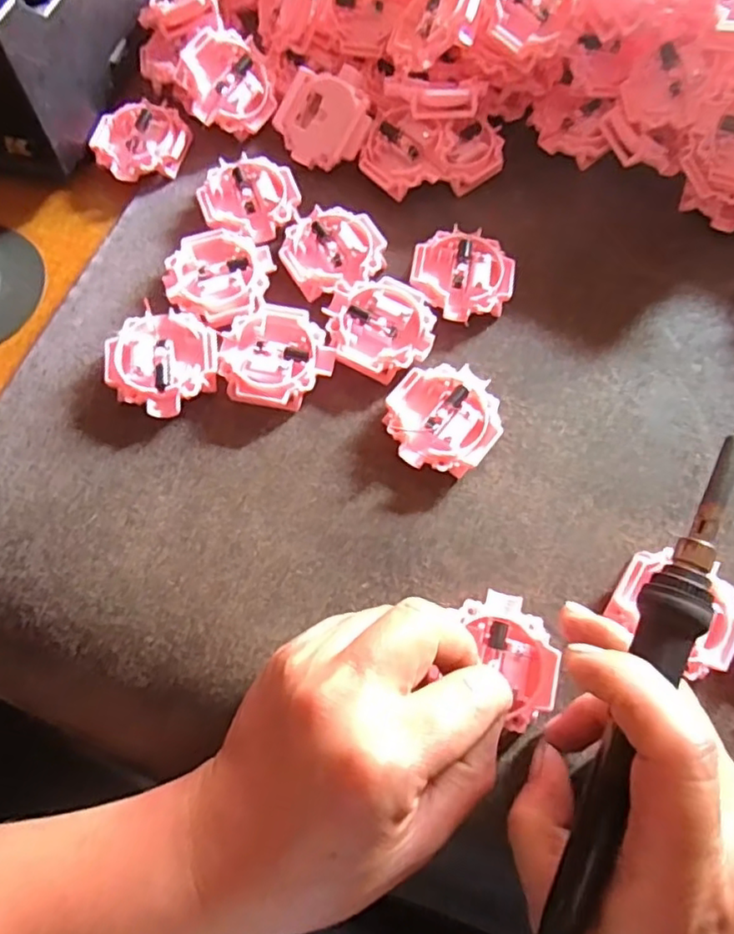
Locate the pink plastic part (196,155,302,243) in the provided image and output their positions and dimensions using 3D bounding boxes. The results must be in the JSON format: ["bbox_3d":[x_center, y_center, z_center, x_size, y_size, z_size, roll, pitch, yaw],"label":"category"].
[{"bbox_3d":[-0.065,-0.145,0.334,0.051,0.015,0.051,20,71,5],"label":"pink plastic part"}]

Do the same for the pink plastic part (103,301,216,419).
[{"bbox_3d":[-0.099,-0.051,0.297,0.051,0.016,0.052,32,72,9],"label":"pink plastic part"}]

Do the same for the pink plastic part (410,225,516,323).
[{"bbox_3d":[0.050,-0.100,0.320,0.051,0.015,0.051,11,70,2],"label":"pink plastic part"}]

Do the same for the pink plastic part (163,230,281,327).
[{"bbox_3d":[-0.077,-0.097,0.316,0.050,0.017,0.052,15,70,3],"label":"pink plastic part"}]

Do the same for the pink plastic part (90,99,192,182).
[{"bbox_3d":[-0.129,-0.186,0.348,0.052,0.015,0.048,1,70,-2],"label":"pink plastic part"}]

